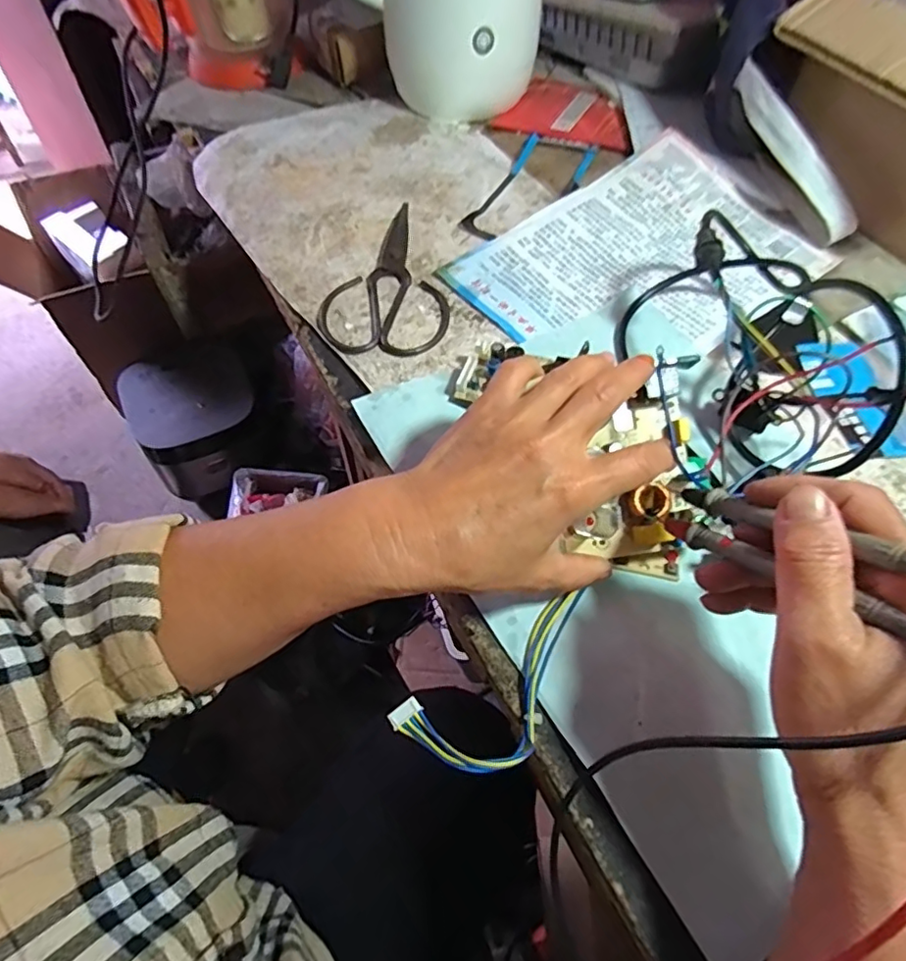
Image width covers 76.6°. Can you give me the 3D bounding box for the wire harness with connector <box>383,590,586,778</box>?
[{"bbox_3d":[0.033,0.106,0.292,0.121,0.015,0.053,-30,63,-18],"label":"wire harness with connector"}]

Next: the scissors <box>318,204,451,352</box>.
[{"bbox_3d":[-0.050,-0.177,0.494,0.102,0.005,0.189,7,58,4],"label":"scissors"}]

